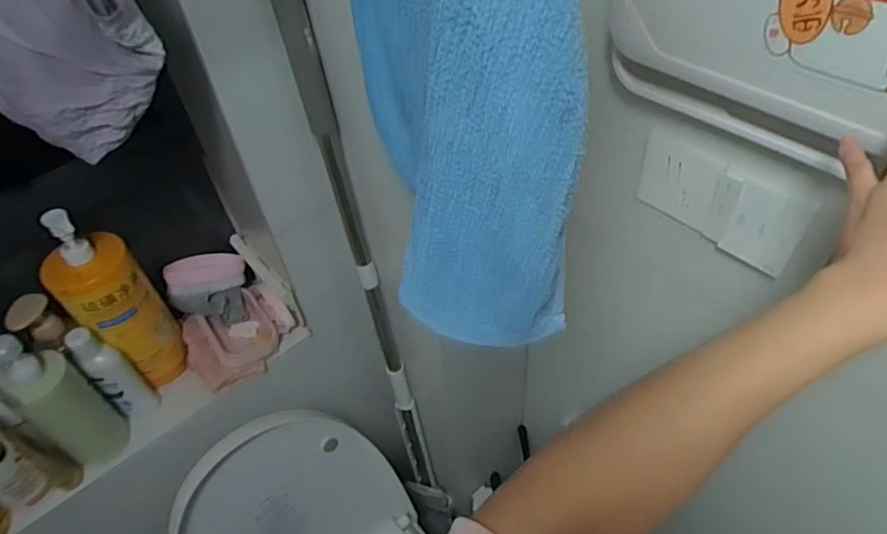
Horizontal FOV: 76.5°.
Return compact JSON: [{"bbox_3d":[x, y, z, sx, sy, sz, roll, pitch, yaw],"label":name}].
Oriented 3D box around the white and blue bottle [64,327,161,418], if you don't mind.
[{"bbox_3d":[-0.473,0.157,0.811,0.042,0.181,0.051,31,57,31],"label":"white and blue bottle"}]

